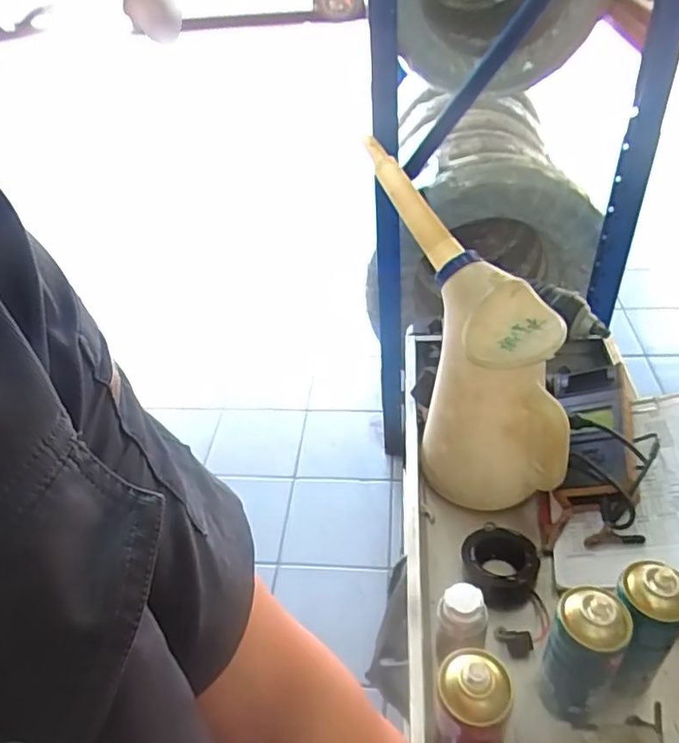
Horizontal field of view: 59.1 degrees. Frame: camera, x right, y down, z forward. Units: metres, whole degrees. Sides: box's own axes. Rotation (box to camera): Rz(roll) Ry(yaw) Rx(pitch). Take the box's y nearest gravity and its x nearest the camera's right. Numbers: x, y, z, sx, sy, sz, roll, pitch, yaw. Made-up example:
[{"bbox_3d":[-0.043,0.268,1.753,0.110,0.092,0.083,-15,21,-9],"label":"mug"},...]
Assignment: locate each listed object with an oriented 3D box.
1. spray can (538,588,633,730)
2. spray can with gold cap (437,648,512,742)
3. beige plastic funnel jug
[{"bbox_3d":[0.232,0.273,0.577,0.060,0.154,0.062,-3,41,3],"label":"spray can"},{"bbox_3d":[0.119,0.298,0.531,0.068,0.129,0.064,6,42,14],"label":"spray can with gold cap"},{"bbox_3d":[0.169,-0.042,0.800,0.155,0.401,0.333,-12,41,-7],"label":"beige plastic funnel jug"}]

